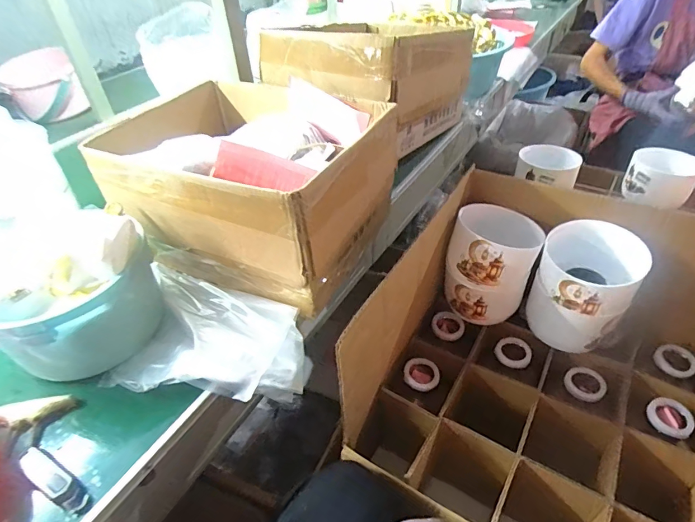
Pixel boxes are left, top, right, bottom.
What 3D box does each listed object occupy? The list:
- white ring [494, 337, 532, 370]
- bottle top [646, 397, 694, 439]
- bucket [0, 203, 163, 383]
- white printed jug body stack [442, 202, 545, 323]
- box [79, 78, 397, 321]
[{"bbox_3d":[0.270,0.149,0.694,0.053,0.018,0.051,28,51,30],"label":"white ring"},{"bbox_3d":[0.463,0.225,0.612,0.057,0.013,0.055,-9,47,10],"label":"bottle top"},{"bbox_3d":[-0.336,0.045,0.529,0.153,0.172,0.191,27,50,29],"label":"bucket"},{"bbox_3d":[0.234,0.003,0.698,0.131,0.166,0.126,15,45,19],"label":"white printed jug body stack"},{"bbox_3d":[-0.129,-0.136,0.663,0.362,0.177,0.340,13,45,17],"label":"box"}]

